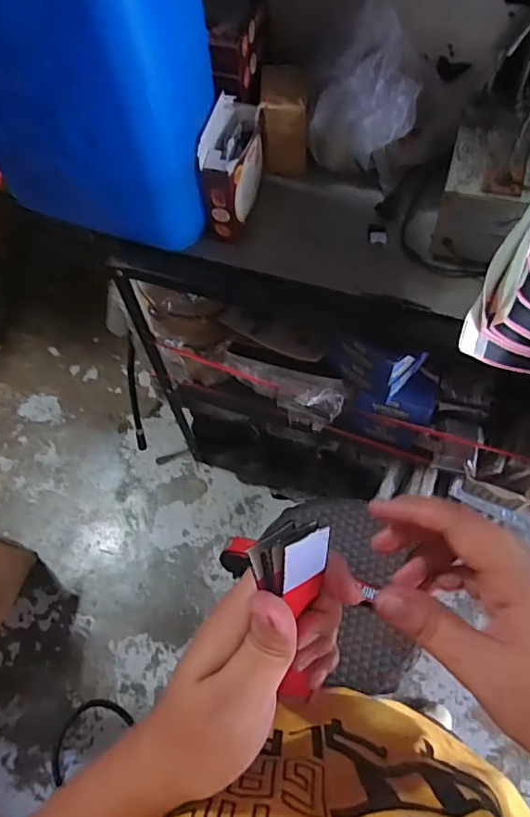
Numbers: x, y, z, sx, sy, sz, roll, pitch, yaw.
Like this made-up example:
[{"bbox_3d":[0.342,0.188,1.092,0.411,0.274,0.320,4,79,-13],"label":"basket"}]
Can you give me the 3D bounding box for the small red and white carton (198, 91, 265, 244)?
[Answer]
[{"bbox_3d":[-0.038,-0.322,0.740,0.053,0.169,0.139,11,66,9],"label":"small red and white carton"}]

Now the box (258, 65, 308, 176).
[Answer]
[{"bbox_3d":[0.032,-0.406,0.787,0.068,0.121,0.101,1,65,4],"label":"box"}]

